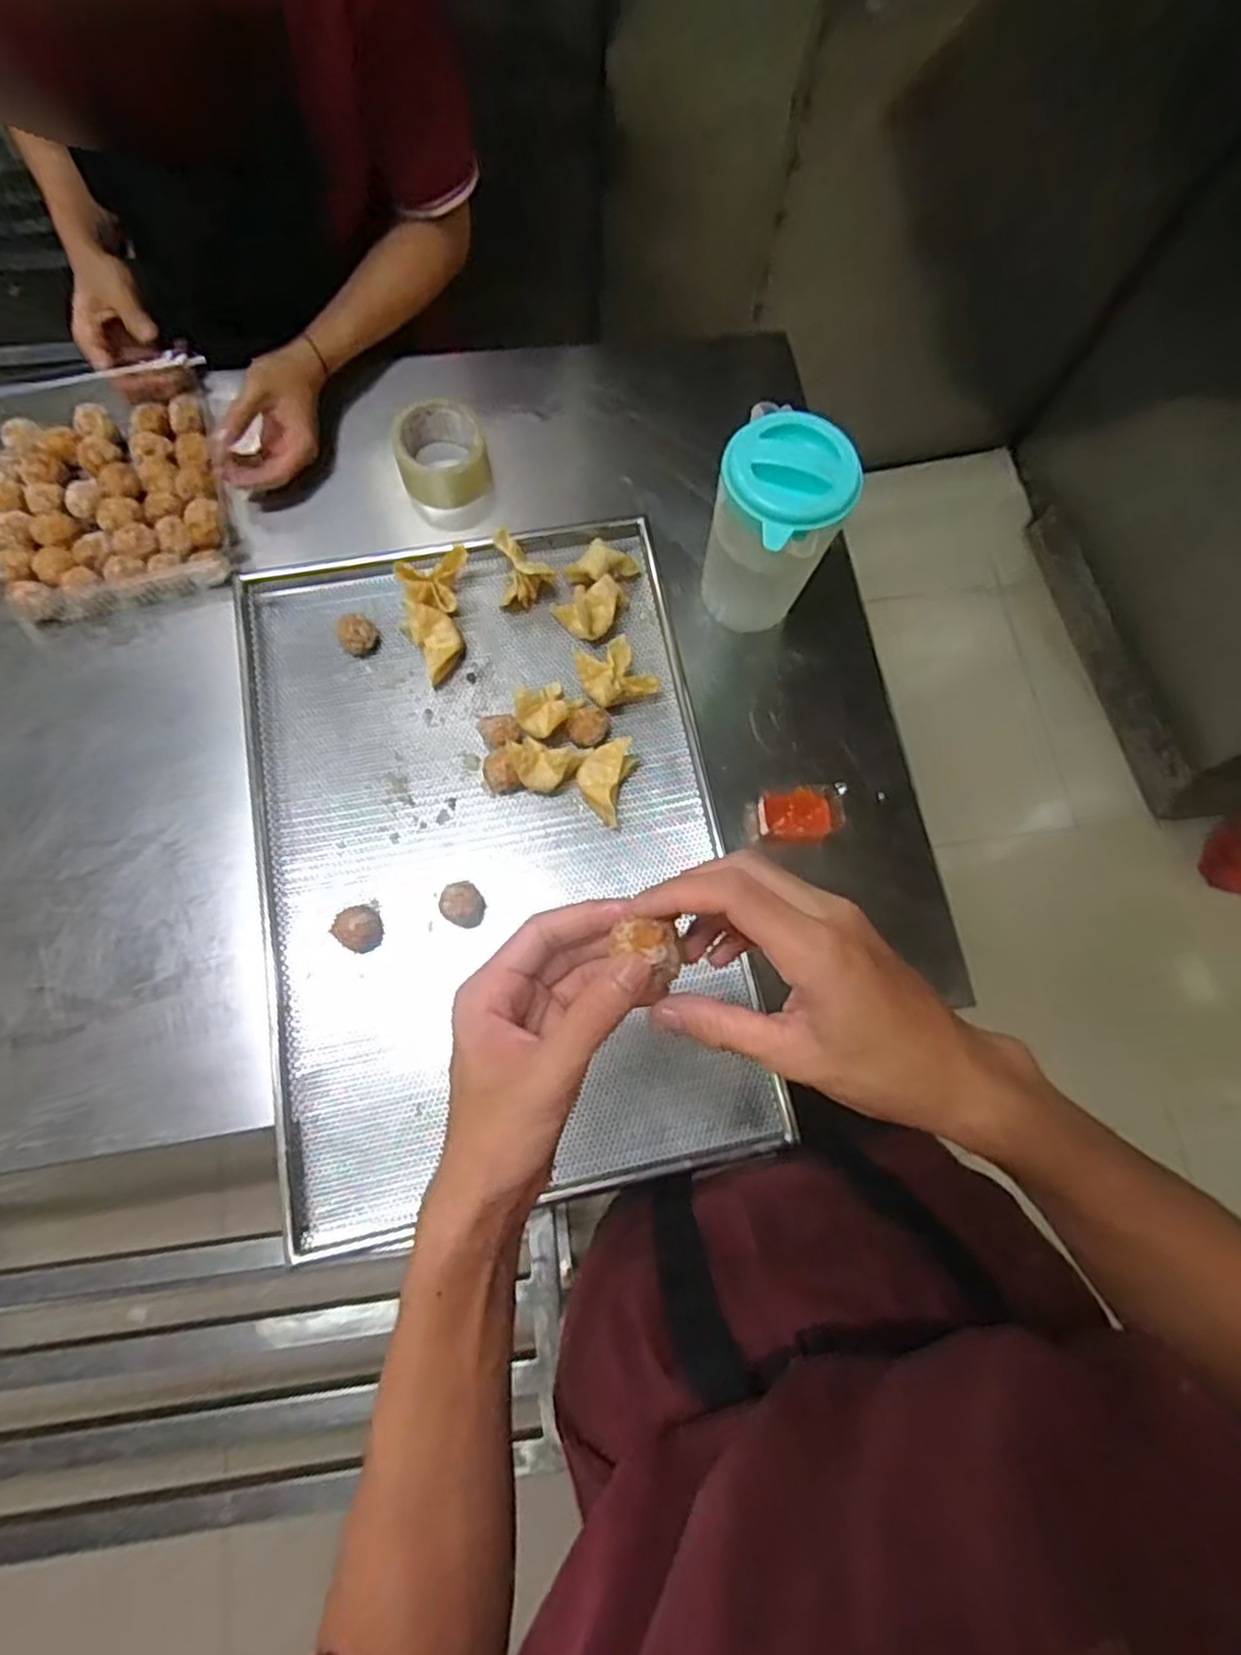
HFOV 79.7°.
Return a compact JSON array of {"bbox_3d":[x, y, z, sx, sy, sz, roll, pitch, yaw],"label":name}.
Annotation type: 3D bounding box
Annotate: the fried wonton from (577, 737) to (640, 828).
[{"bbox_3d":[-0.015,-0.045,0.702,0.049,0.035,0.075,20,74,2],"label":"fried wonton"}]

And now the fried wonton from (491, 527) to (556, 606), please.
[{"bbox_3d":[-0.096,-0.257,0.744,0.058,0.041,0.064,0,74,-4],"label":"fried wonton"}]

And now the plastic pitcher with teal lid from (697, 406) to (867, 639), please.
[{"bbox_3d":[0.137,-0.271,0.702,0.114,0.192,0.131,24,74,3],"label":"plastic pitcher with teal lid"}]

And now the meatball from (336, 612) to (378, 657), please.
[{"bbox_3d":[-0.257,-0.191,0.726,0.036,0.038,0.039,1,75,-3],"label":"meatball"}]

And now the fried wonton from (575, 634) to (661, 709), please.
[{"bbox_3d":[-0.006,-0.147,0.728,0.063,0.040,0.069,-26,78,-10],"label":"fried wonton"}]

